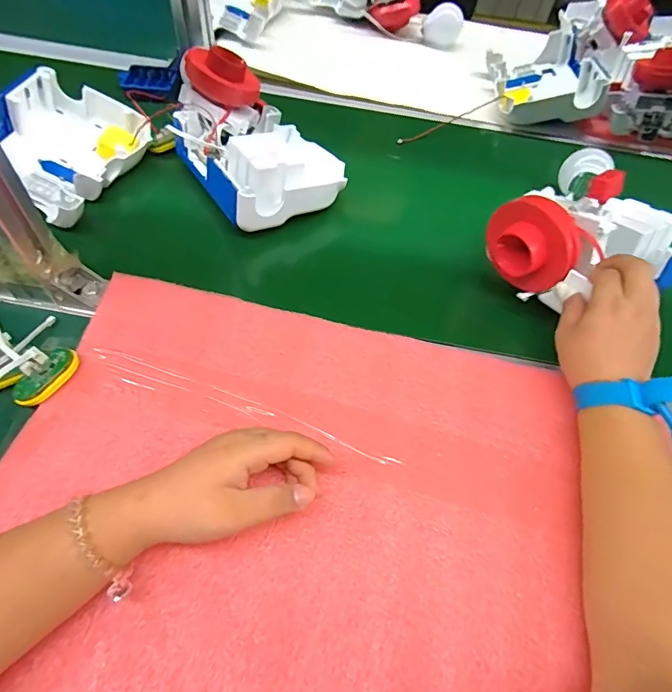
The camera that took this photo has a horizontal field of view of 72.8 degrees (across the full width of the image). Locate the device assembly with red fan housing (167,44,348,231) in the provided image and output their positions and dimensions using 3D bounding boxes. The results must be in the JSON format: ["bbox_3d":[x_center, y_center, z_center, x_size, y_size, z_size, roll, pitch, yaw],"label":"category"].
[{"bbox_3d":[-0.099,-0.241,0.516,0.140,0.085,0.209,-30,62,-22],"label":"device assembly with red fan housing"}]

